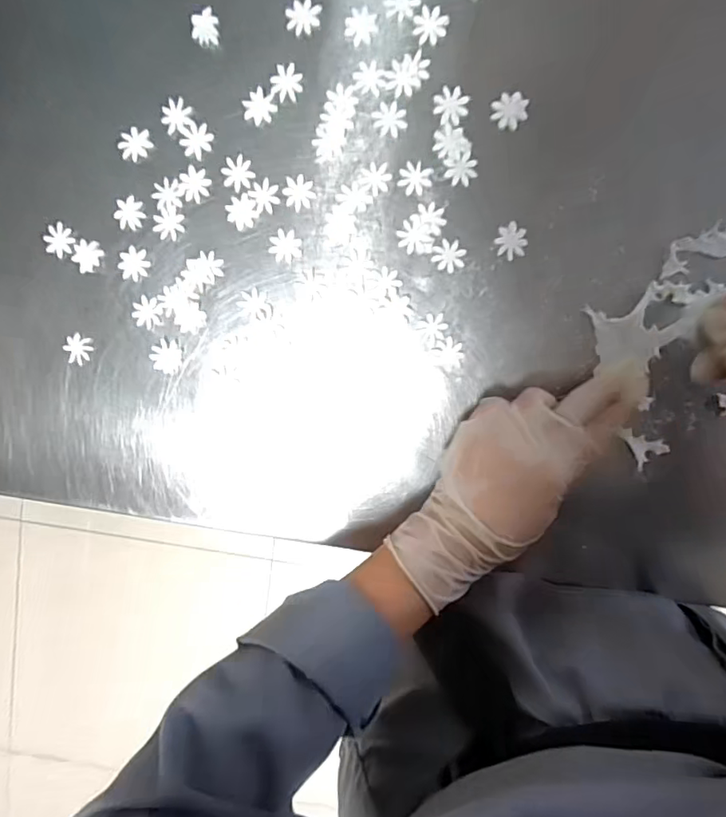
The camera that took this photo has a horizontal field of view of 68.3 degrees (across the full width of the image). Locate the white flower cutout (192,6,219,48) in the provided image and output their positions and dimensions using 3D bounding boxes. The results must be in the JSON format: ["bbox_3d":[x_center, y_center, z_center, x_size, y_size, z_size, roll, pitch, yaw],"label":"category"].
[{"bbox_3d":[-0.101,-0.243,0.341,0.016,0.004,0.022,3,97,4],"label":"white flower cutout"}]

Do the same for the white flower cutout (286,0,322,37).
[{"bbox_3d":[-0.037,-0.245,0.334,0.019,0.004,0.022,43,98,-2],"label":"white flower cutout"}]

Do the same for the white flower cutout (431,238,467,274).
[{"bbox_3d":[0.055,-0.098,0.344,0.020,0.004,0.020,1,97,4],"label":"white flower cutout"}]

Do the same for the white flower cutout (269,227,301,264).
[{"bbox_3d":[-0.051,-0.106,0.351,0.021,0.004,0.021,1,97,4],"label":"white flower cutout"}]

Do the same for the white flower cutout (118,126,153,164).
[{"bbox_3d":[-0.150,-0.174,0.352,0.021,0.004,0.019,-28,94,7],"label":"white flower cutout"}]

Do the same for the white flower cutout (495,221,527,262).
[{"bbox_3d":[0.095,-0.106,0.341,0.019,0.004,0.022,-18,95,6],"label":"white flower cutout"}]

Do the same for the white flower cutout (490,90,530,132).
[{"bbox_3d":[0.091,-0.184,0.329,0.022,0.004,0.021,1,97,4],"label":"white flower cutout"}]

